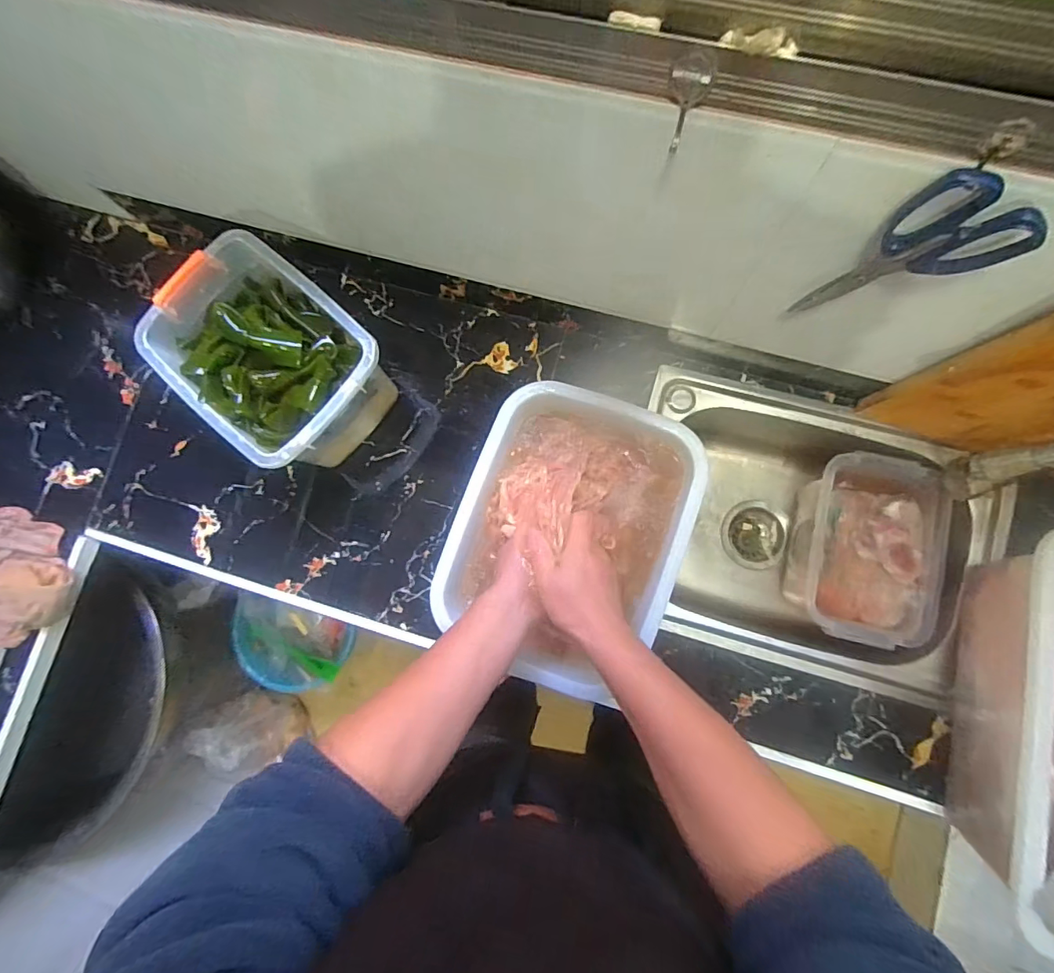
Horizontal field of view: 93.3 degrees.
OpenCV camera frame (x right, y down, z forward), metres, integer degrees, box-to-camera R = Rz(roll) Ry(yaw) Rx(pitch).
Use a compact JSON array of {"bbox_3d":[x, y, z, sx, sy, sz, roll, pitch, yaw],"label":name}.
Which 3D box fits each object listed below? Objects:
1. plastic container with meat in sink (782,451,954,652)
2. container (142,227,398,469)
[{"bbox_3d":[0.450,0.087,0.695,0.155,0.141,0.233,7,84,6],"label":"plastic container with meat in sink"},{"bbox_3d":[-0.291,-0.146,0.609,0.218,0.173,0.183,42,88,8],"label":"container"}]

